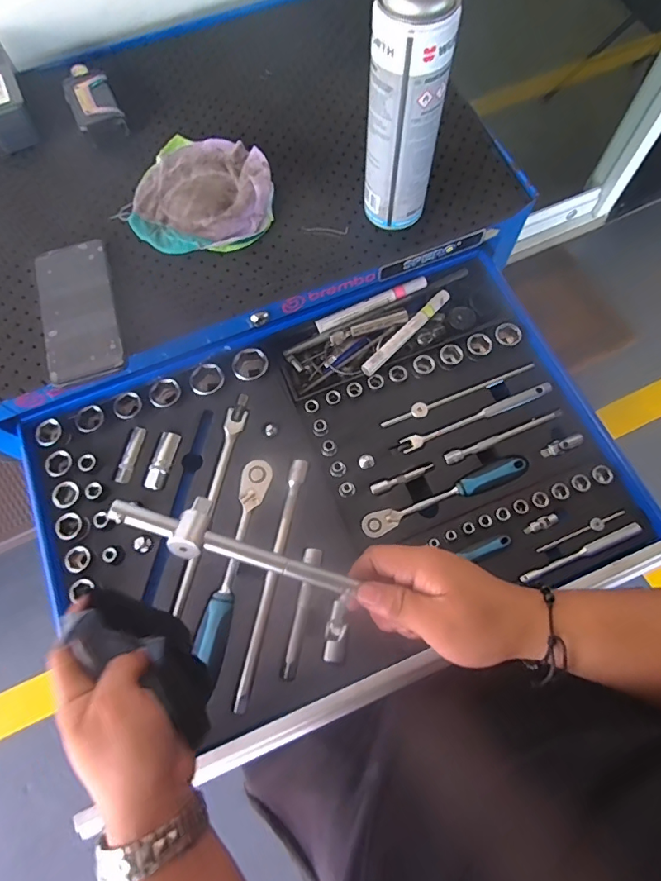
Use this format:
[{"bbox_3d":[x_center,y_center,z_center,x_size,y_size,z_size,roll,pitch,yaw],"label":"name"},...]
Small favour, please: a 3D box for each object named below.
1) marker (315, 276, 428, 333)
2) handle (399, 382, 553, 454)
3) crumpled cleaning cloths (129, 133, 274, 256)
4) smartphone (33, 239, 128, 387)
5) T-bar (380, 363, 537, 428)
[{"bbox_3d":[0.050,-0.165,0.560,0.141,0.015,0.017,-24,71,-7],"label":"marker"},{"bbox_3d":[0.163,-0.028,0.521,0.181,0.013,0.017,-22,71,-6],"label":"handle"},{"bbox_3d":[-0.141,-0.284,0.520,0.153,0.025,0.159,1,70,2],"label":"crumpled cleaning cloths"},{"bbox_3d":[-0.259,-0.133,0.476,0.075,0.012,0.160,-17,71,-4],"label":"smartphone"},{"bbox_3d":[0.150,-0.051,0.536,0.196,0.015,0.017,-20,71,-5],"label":"T-bar"}]

